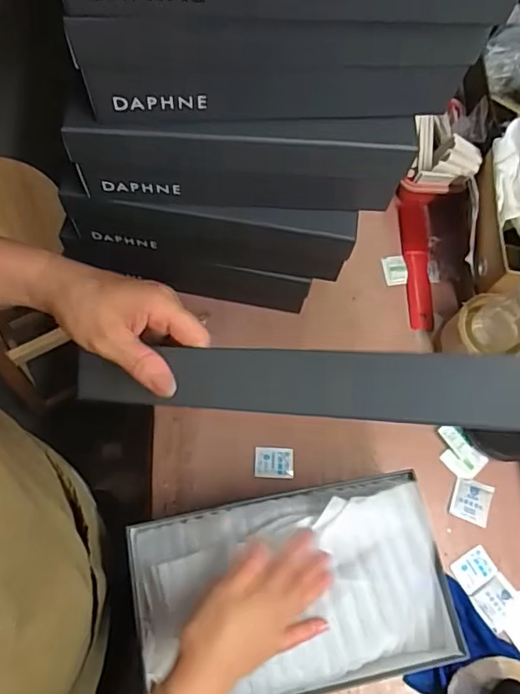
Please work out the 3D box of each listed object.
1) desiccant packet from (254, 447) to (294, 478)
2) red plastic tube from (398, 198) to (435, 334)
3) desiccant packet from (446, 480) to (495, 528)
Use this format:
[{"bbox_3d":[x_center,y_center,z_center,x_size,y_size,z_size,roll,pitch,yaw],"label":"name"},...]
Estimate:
[{"bbox_3d":[0.017,0.138,0.642,0.048,0.005,0.036,4,83,-9],"label":"desiccant packet"},{"bbox_3d":[0.216,-0.113,0.741,0.034,0.025,0.180,-3,84,-4],"label":"red plastic tube"},{"bbox_3d":[0.249,0.181,0.631,0.047,0.010,0.048,21,70,6],"label":"desiccant packet"}]

